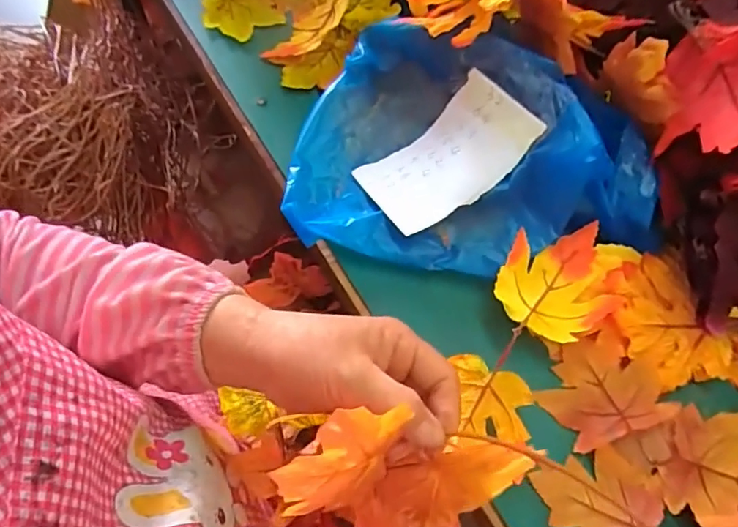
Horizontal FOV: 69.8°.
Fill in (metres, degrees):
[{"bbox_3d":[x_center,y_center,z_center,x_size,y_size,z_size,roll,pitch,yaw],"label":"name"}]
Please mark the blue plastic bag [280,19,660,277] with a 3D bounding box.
[{"bbox_3d":[0.082,-0.098,0.421,0.283,0.081,0.200,11,62,4],"label":"blue plastic bag"}]

